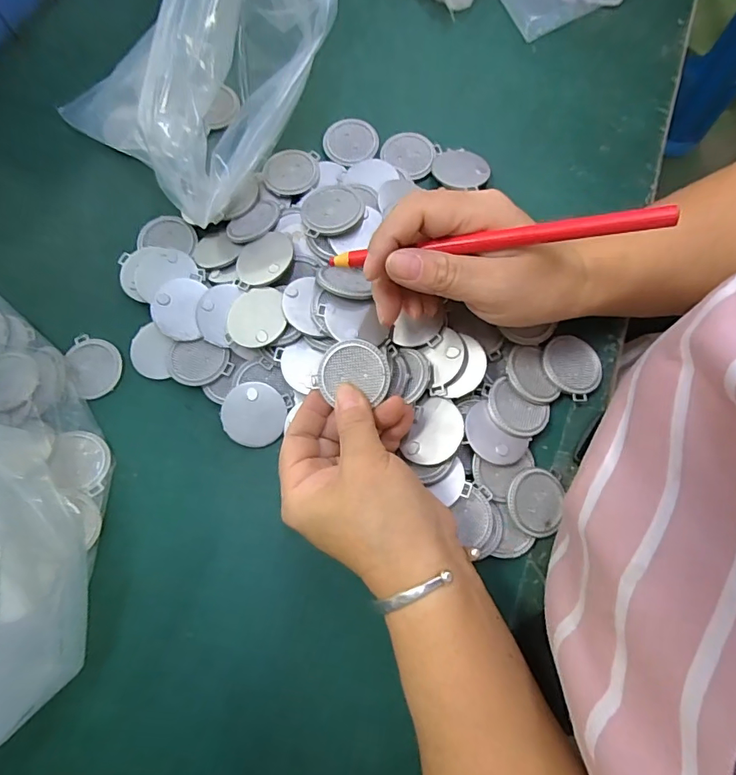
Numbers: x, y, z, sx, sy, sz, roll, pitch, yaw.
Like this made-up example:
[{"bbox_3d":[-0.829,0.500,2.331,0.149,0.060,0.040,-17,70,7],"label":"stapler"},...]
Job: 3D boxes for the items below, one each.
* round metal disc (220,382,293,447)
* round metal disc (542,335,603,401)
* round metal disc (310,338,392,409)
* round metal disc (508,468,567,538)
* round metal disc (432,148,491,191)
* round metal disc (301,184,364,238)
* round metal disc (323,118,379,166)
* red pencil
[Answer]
[{"bbox_3d":[-0.072,0.017,0.295,0.039,0.004,0.039,0,92,-5],"label":"round metal disc"},{"bbox_3d":[0.132,-0.014,0.303,0.038,0.010,0.037,0,77,0],"label":"round metal disc"},{"bbox_3d":[-0.010,-0.010,0.261,0.043,0.004,0.033,4,92,9],"label":"round metal disc"},{"bbox_3d":[0.102,0.068,0.282,0.034,0.010,0.040,14,77,3],"label":"round metal disc"},{"bbox_3d":[0.068,-0.159,0.337,0.040,0.004,0.039,25,67,14],"label":"round metal disc"},{"bbox_3d":[-0.023,-0.115,0.300,0.039,0.004,0.037,-1,67,3],"label":"round metal disc"},{"bbox_3d":[-0.013,-0.184,0.346,0.040,0.004,0.040,0,77,0],"label":"round metal disc"},{"bbox_3d":[0.054,-0.072,0.226,0.157,0.006,0.008,-2,76,21],"label":"red pencil"}]

